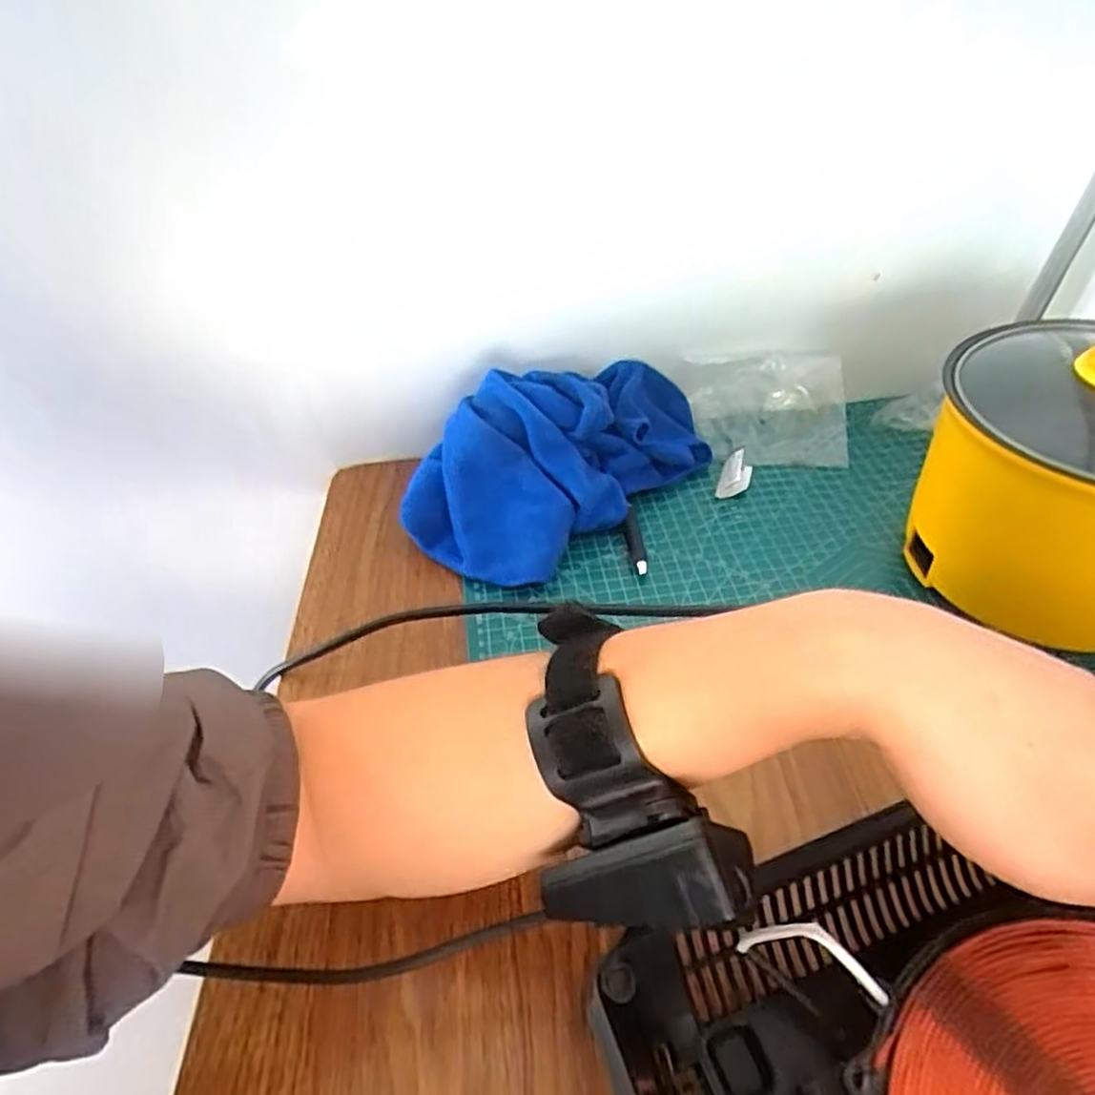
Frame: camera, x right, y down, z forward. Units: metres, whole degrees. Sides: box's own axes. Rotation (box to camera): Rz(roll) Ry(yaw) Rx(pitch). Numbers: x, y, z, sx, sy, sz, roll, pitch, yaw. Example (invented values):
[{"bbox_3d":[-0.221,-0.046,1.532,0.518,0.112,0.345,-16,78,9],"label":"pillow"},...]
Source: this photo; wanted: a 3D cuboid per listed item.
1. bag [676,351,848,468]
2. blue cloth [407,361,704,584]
[{"bbox_3d":[0.172,-0.107,0.554,0.130,0.062,0.073,-1,43,3],"label":"bag"},{"bbox_3d":[0.014,-0.071,0.506,0.230,0.094,0.110,-33,51,-28],"label":"blue cloth"}]

